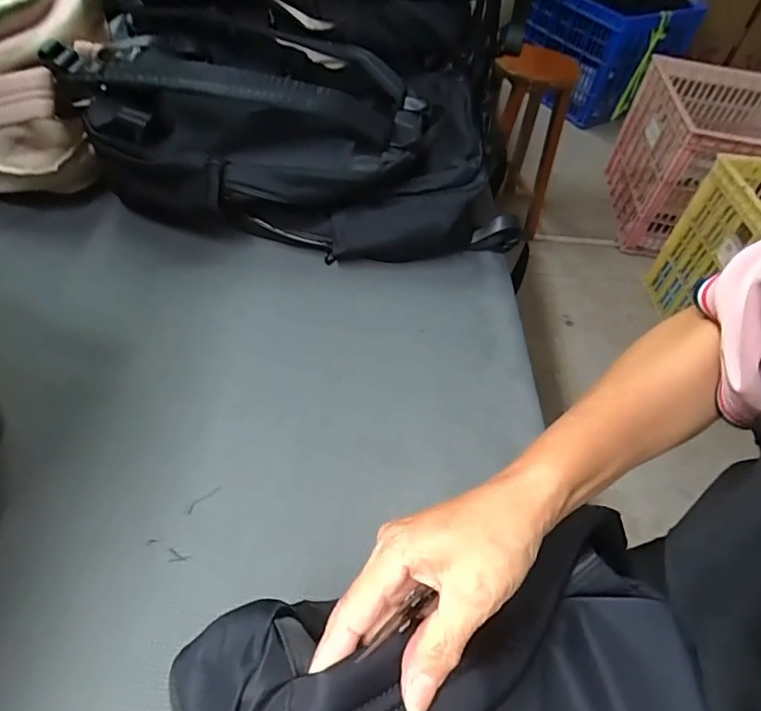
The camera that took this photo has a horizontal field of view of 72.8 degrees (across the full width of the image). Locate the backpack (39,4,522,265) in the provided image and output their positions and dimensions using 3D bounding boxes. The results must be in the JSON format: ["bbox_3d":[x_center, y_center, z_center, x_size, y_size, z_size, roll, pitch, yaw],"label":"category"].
[{"bbox_3d":[-0.098,-0.290,0.665,0.554,0.143,0.318,11,51,1],"label":"backpack"}]

